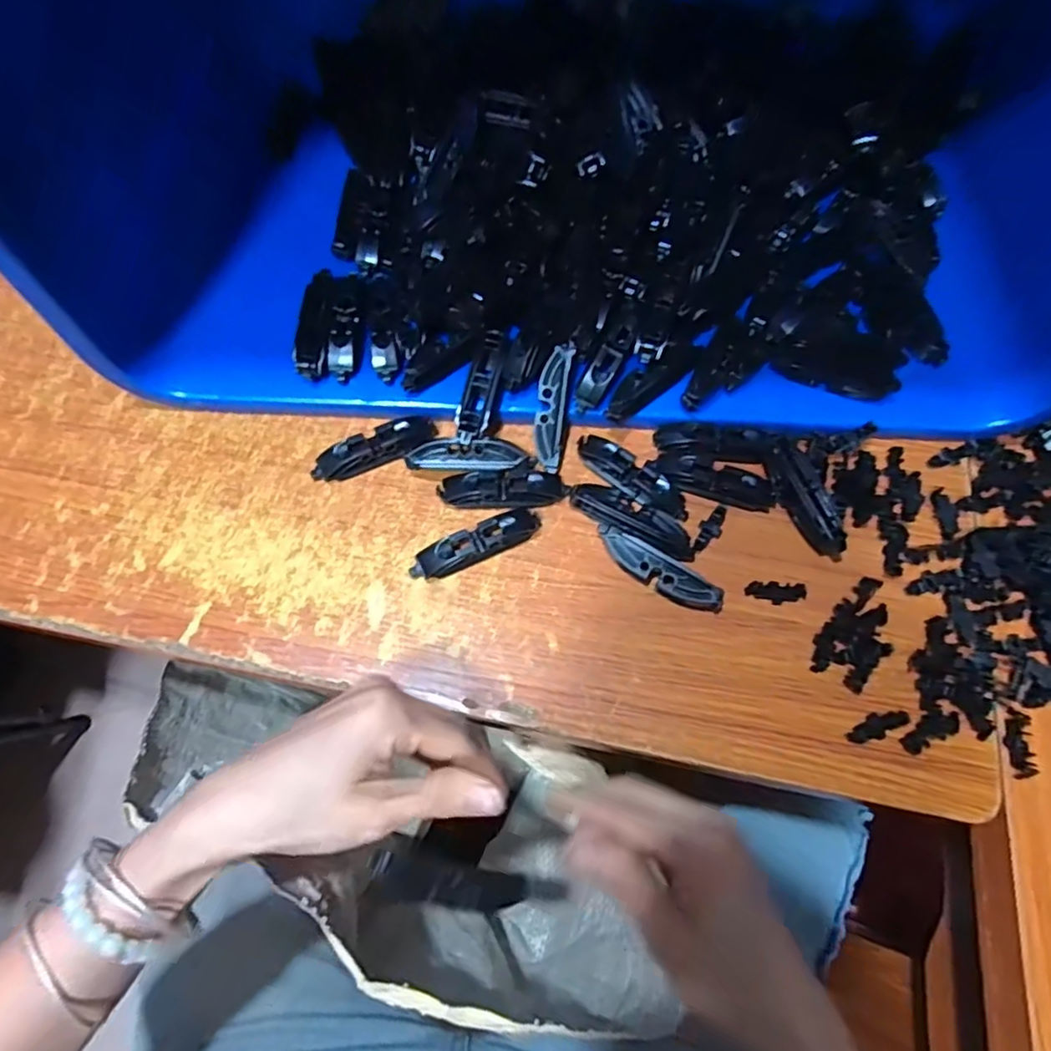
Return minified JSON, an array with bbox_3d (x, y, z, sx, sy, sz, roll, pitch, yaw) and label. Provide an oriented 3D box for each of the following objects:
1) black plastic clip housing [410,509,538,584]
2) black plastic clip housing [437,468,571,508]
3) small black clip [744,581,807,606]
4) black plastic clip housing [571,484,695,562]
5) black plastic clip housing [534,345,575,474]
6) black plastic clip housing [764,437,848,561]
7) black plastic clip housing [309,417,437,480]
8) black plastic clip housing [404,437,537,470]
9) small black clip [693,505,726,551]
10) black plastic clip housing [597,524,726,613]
[{"bbox_3d":[-0.029,0.011,0.373,0.083,0.019,0.017,-23,69,-11],"label":"black plastic clip housing"},{"bbox_3d":[-0.013,-0.021,0.389,0.079,0.017,0.022,-2,67,-3],"label":"black plastic clip housing"},{"bbox_3d":[0.151,0.041,0.371,0.035,0.008,0.012,4,67,0],"label":"small black clip"},{"bbox_3d":[0.067,-0.003,0.382,0.080,0.020,0.021,28,69,10],"label":"black plastic clip housing"},{"bbox_3d":[0.017,-0.074,0.395,0.019,0.016,0.077,6,90,1],"label":"black plastic clip housing"},{"bbox_3d":[0.173,-0.016,0.388,0.020,0.022,0.078,-19,69,-10],"label":"black plastic clip housing"},{"bbox_3d":[-0.096,-0.049,0.397,0.081,0.017,0.021,-19,69,-10],"label":"black plastic clip housing"},{"bbox_3d":[-0.034,-0.044,0.387,0.078,0.011,0.018,1,67,-2],"label":"black plastic clip housing"},{"bbox_3d":[0.115,0.003,0.387,0.013,0.009,0.034,37,70,13],"label":"small black clip"},{"bbox_3d":[0.078,0.028,0.370,0.080,0.020,0.019,32,69,11],"label":"black plastic clip housing"}]

